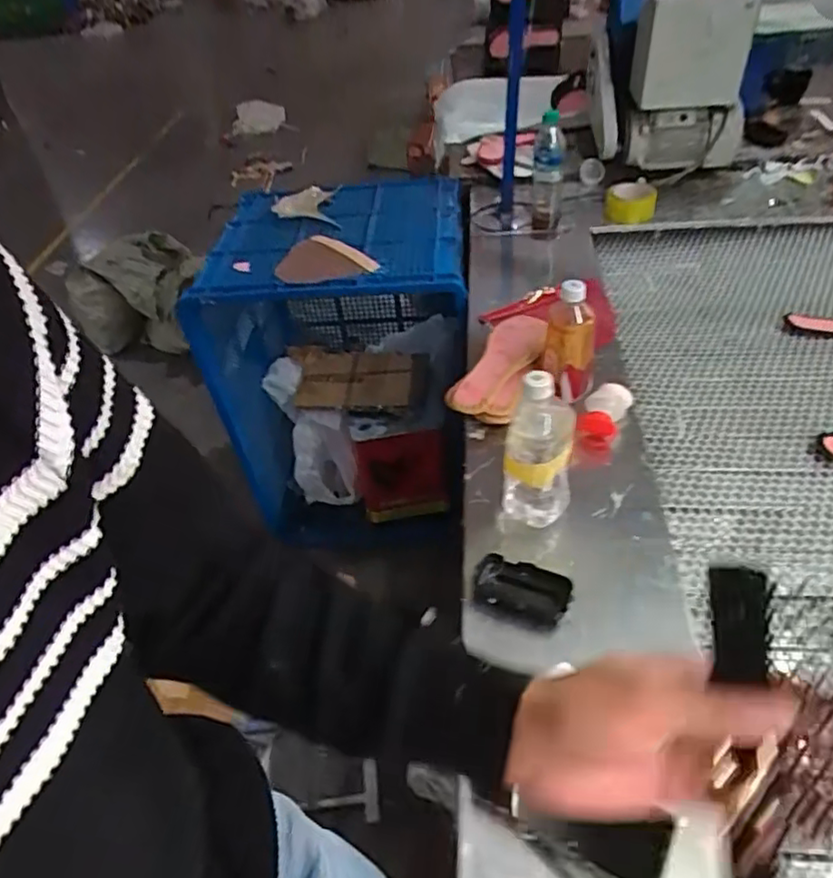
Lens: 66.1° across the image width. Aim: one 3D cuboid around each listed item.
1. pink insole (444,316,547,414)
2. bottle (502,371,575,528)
[{"bbox_3d":[0.131,-0.117,0.976,0.103,0.034,0.212,17,50,23],"label":"pink insole"},{"bbox_3d":[0.144,0.026,0.760,0.079,0.227,0.060,6,45,12],"label":"bottle"}]

